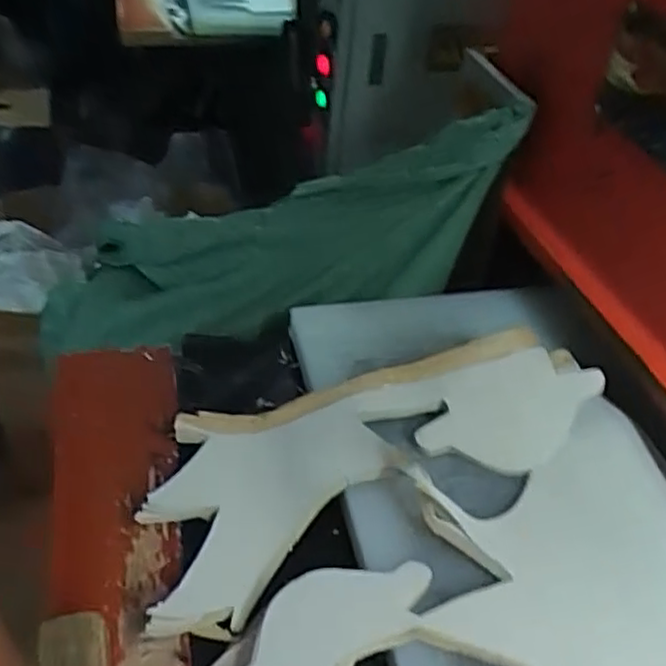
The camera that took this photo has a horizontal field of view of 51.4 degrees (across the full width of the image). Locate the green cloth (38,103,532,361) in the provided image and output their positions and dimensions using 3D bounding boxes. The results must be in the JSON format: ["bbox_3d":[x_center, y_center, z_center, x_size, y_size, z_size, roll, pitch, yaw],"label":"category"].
[{"bbox_3d":[-0.078,-0.092,0.876,0.672,0.185,0.133,-15,34,22],"label":"green cloth"}]

